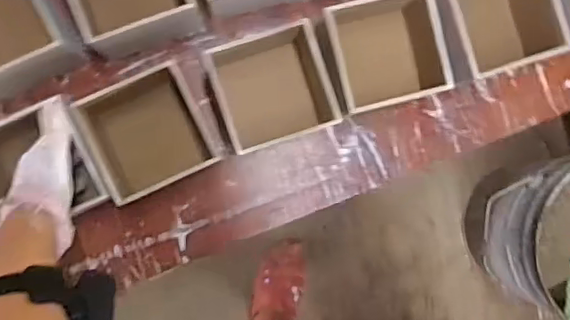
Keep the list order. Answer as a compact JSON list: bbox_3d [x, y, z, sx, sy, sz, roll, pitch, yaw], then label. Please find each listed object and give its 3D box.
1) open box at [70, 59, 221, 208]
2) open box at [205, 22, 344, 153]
[{"bbox_3d":[-0.153,-0.032,0.635,0.124,0.084,0.119,-24,93,-3],"label":"open box"},{"bbox_3d":[-0.019,-0.076,0.644,0.121,0.095,0.123,-20,93,-4],"label":"open box"}]

